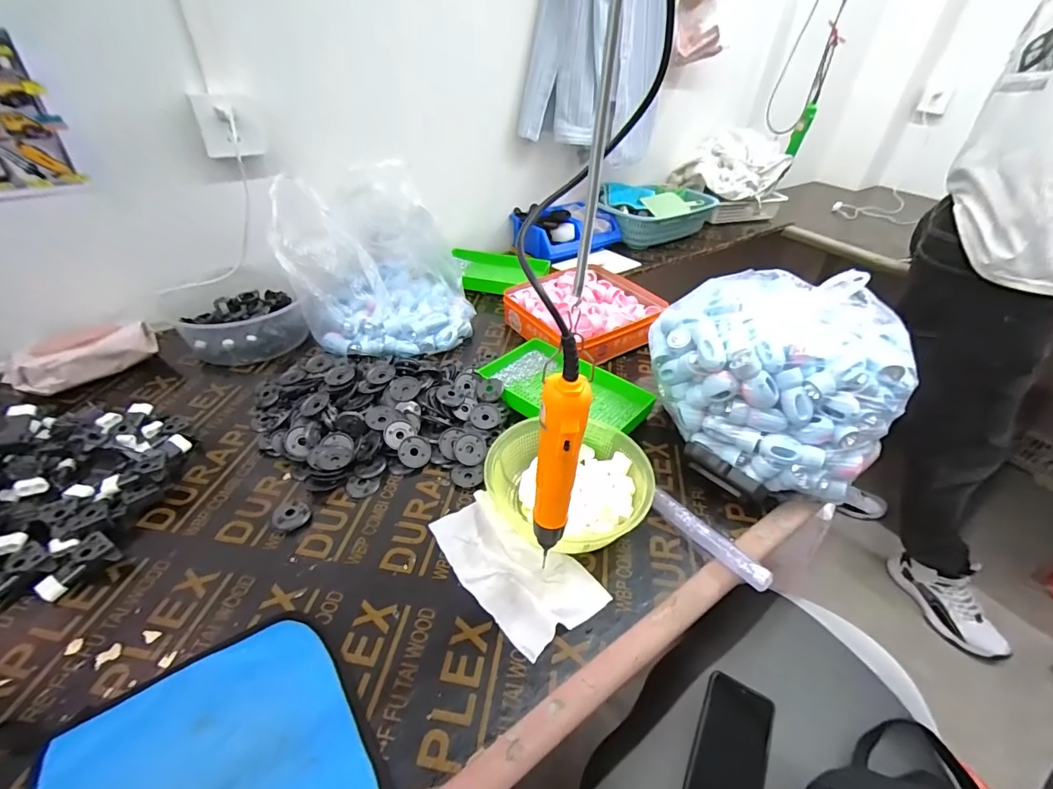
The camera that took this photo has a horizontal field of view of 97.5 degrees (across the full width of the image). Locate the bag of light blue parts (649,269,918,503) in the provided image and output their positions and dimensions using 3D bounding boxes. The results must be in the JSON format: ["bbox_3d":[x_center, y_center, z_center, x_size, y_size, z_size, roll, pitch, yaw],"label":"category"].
[{"bbox_3d":[0.318,-0.036,0.605,0.229,0.184,0.285,-28,48,-32],"label":"bag of light blue parts"}]

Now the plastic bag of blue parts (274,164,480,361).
[{"bbox_3d":[-0.252,-0.218,0.793,0.293,0.238,0.214,-11,41,-15],"label":"plastic bag of blue parts"}]

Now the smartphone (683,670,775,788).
[{"bbox_3d":[0.235,0.423,0.536,0.077,0.005,0.163,18,53,23],"label":"smartphone"}]

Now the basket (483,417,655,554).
[{"bbox_3d":[0.047,0.105,0.563,0.190,0.063,0.184,-1,39,-3],"label":"basket"}]

